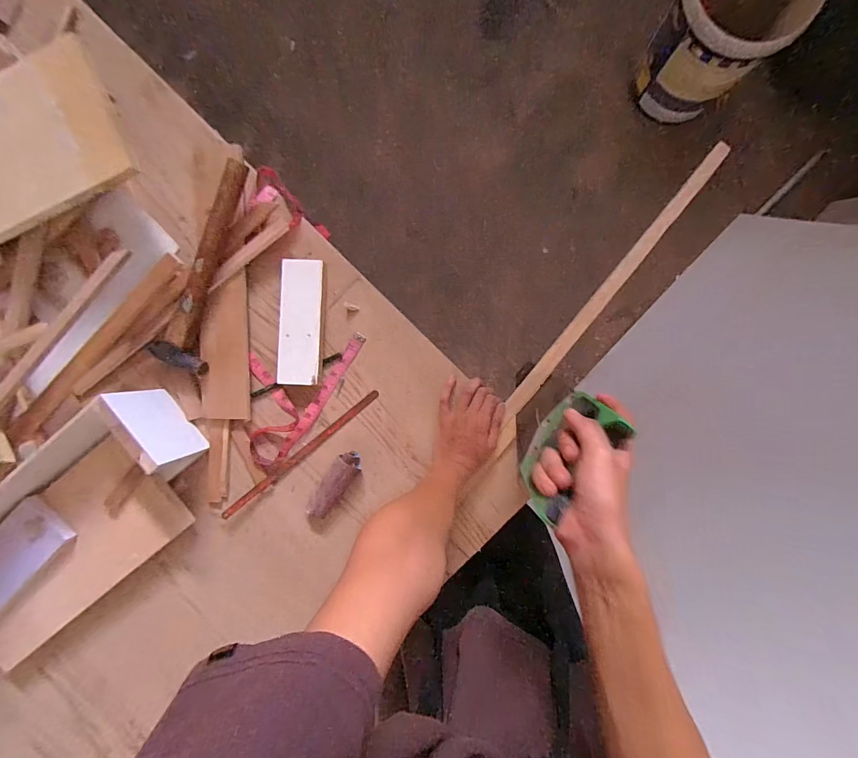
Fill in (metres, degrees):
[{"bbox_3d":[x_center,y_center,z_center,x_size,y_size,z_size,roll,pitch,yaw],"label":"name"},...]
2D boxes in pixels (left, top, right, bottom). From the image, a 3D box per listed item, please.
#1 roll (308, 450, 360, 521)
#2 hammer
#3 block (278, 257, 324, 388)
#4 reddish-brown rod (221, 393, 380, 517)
[{"bbox_3d":[-0.147,0.164,0.613,0.042,0.032,0.112,34,95,0],"label":"roll"},{"bbox_3d":[-0.350,-0.168,0.577,0.093,0.033,0.310,15,95,-4],"label":"hammer"},{"bbox_3d":[-0.200,-0.086,0.601,0.062,0.015,0.188,4,96,-3],"label":"block"},{"bbox_3d":[-0.204,0.121,0.623,0.311,0.013,0.018,-39,96,2],"label":"reddish-brown rod"}]

